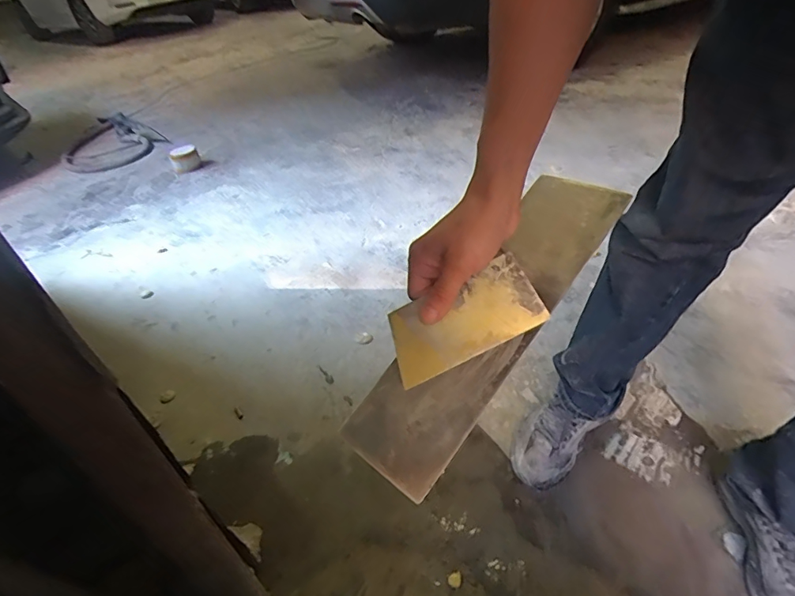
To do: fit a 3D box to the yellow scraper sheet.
[{"bbox_3d":[0.058,0.018,0.405,0.135,0.004,0.069,-27,66,4],"label":"yellow scraper sheet"}]

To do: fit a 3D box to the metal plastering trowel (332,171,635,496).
[{"bbox_3d":[0.086,0.012,0.413,0.094,0.010,0.337,30,72,34],"label":"metal plastering trowel"}]

